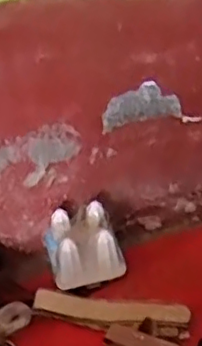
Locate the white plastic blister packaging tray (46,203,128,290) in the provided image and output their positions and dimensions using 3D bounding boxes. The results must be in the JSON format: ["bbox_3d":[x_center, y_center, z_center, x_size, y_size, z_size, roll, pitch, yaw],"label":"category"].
[{"bbox_3d":[-0.030,0.127,1.084,0.123,0.117,0.098,-11,36,-7],"label":"white plastic blister packaging tray"}]

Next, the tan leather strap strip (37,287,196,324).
[{"bbox_3d":[0.017,0.222,1.035,0.252,0.011,0.042,5,55,6],"label":"tan leather strap strip"}]

